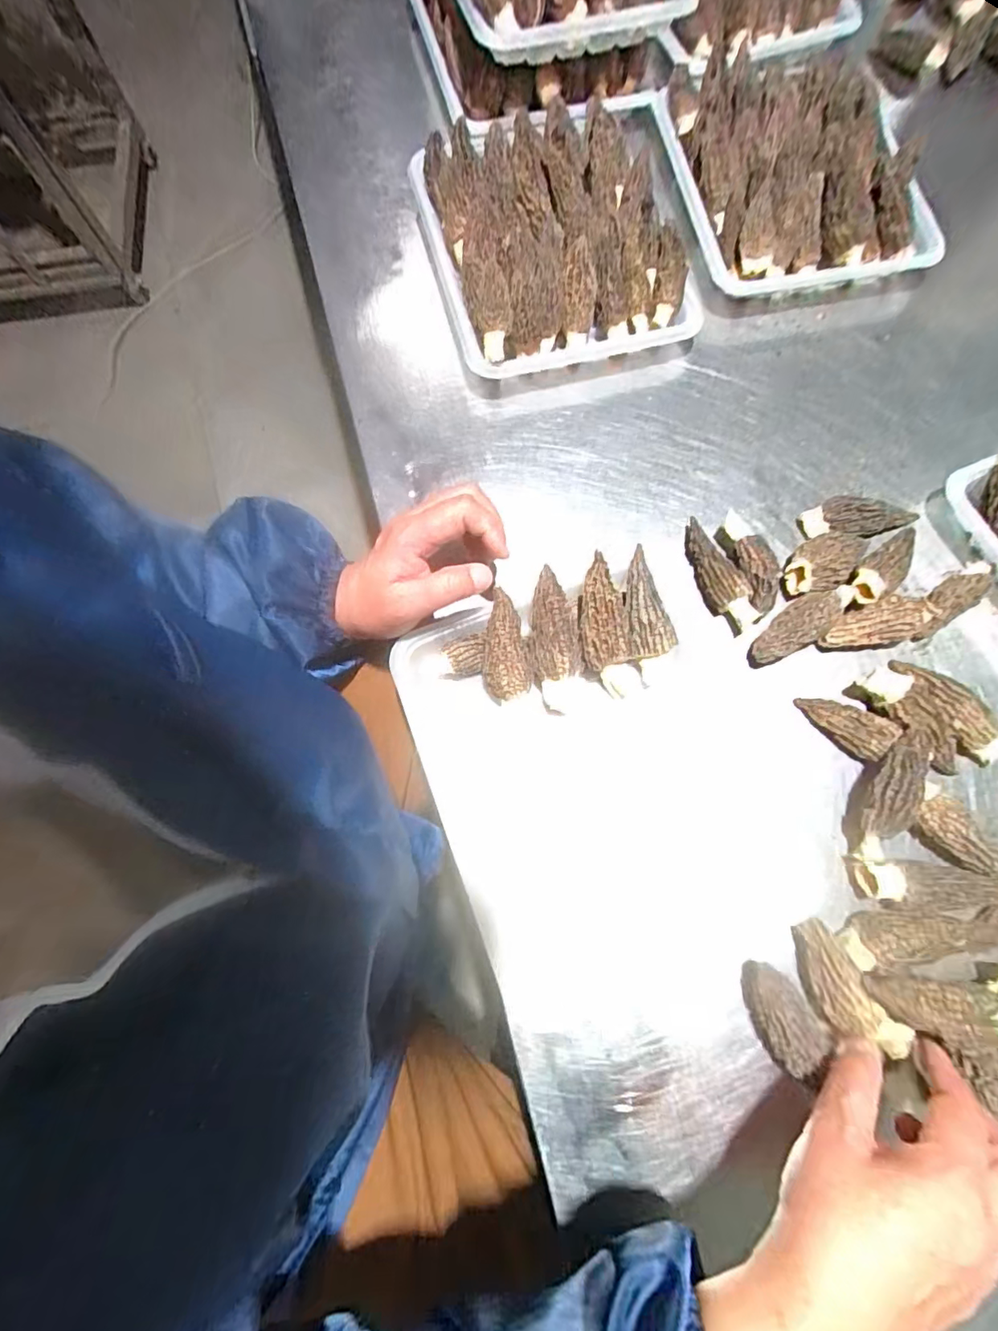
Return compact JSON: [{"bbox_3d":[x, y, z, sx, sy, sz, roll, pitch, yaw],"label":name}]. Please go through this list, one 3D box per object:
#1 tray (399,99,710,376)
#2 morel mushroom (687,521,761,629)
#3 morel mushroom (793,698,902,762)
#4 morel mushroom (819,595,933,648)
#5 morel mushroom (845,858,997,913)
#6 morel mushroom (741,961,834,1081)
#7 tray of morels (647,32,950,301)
[{"bbox_3d":[0.056,-0.395,0.483,0.235,0.062,0.293,-11,73,-2],"label":"tray"},{"bbox_3d":[0.160,-0.068,0.408,0.026,0.029,0.090,-22,74,-6],"label":"morel mushroom"},{"bbox_3d":[0.236,0.038,0.373,0.057,0.017,0.028,37,77,12],"label":"morel mushroom"},{"bbox_3d":[0.265,-0.028,0.392,0.071,0.029,0.029,-13,73,-3],"label":"morel mushroom"},{"bbox_3d":[0.270,0.137,0.341,0.090,0.025,0.028,2,73,2],"label":"morel mushroom"},{"bbox_3d":[0.166,0.207,0.324,0.032,0.029,0.053,-28,74,-7],"label":"morel mushroom"},{"bbox_3d":[0.276,-0.496,0.520,0.227,0.061,0.322,-7,73,-1],"label":"tray of morels"}]

